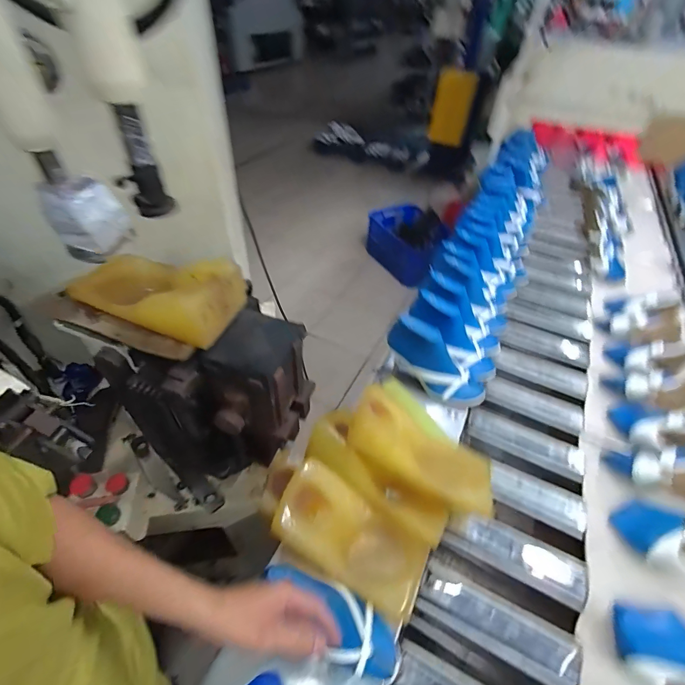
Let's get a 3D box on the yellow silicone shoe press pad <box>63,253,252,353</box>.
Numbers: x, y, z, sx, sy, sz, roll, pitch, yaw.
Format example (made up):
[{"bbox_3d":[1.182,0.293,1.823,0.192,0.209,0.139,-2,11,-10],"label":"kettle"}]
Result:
[{"bbox_3d":[-0.314,-0.094,0.611,0.296,0.086,0.140,18,47,15],"label":"yellow silicone shoe press pad"}]

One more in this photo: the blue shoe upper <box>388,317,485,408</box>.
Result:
[{"bbox_3d":[0.234,0.057,0.913,0.275,0.109,0.088,47,55,4],"label":"blue shoe upper"}]

